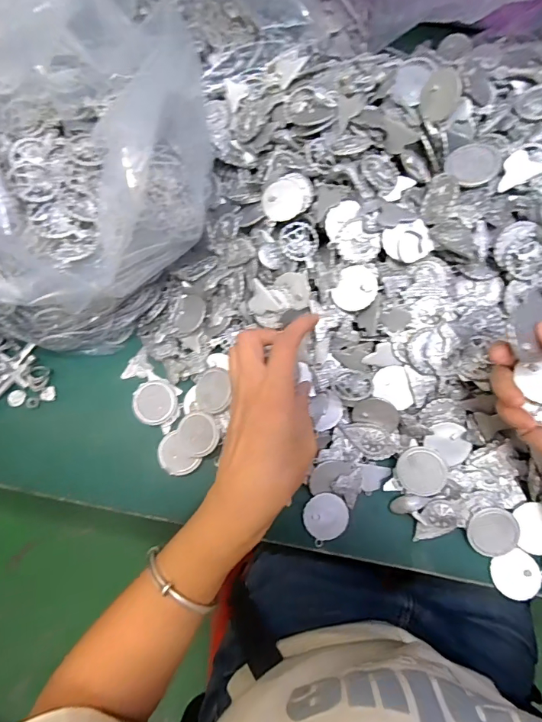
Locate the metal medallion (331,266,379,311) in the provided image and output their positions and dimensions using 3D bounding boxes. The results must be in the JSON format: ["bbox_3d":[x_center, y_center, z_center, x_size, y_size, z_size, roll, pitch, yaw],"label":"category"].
[{"bbox_3d":[0.071,-0.061,0.358,0.036,0.004,0.036,-2,86,25],"label":"metal medallion"}]

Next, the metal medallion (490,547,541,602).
[{"bbox_3d":[0.200,0.172,0.345,0.040,0.006,0.035,-27,76,-6],"label":"metal medallion"}]

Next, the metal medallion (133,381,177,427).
[{"bbox_3d":[-0.106,0.038,0.390,0.038,0.005,0.039,0,75,1],"label":"metal medallion"}]

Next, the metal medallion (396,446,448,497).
[{"bbox_3d":[0.127,0.092,0.357,0.040,0.005,0.039,2,99,11],"label":"metal medallion"}]

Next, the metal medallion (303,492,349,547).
[{"bbox_3d":[0.047,0.132,0.360,0.038,0.004,0.037,0,84,-4],"label":"metal medallion"}]

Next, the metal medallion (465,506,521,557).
[{"bbox_3d":[0.182,0.139,0.349,0.040,0.004,0.039,0,90,9],"label":"metal medallion"}]

